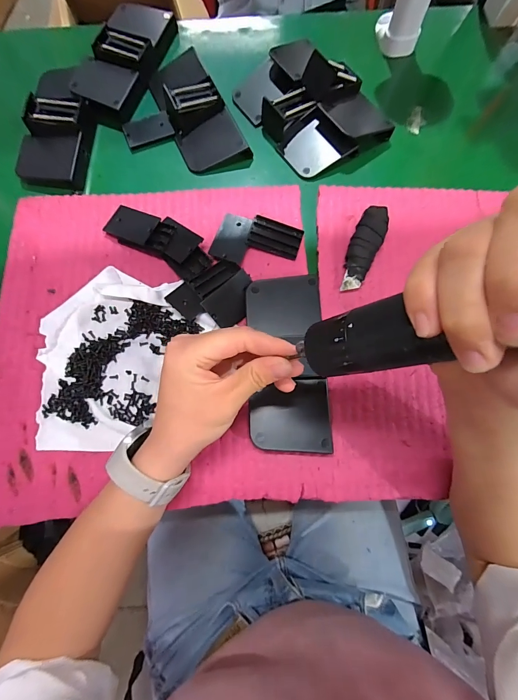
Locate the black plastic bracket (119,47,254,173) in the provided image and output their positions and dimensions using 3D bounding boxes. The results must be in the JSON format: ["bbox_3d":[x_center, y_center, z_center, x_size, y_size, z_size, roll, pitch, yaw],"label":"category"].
[{"bbox_3d":[-0.098,-0.273,0.386,0.116,0.030,0.162,-27,77,-6],"label":"black plastic bracket"}]

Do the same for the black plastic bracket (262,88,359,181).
[{"bbox_3d":[0.054,-0.248,0.377,0.063,0.030,0.098,-33,78,-8],"label":"black plastic bracket"}]

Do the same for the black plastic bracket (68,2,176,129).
[{"bbox_3d":[-0.164,-0.361,0.412,0.078,0.037,0.172,21,77,6],"label":"black plastic bracket"}]

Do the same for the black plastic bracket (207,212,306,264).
[{"bbox_3d":[-0.001,-0.112,0.346,0.085,0.009,0.058,17,76,4],"label":"black plastic bracket"}]

